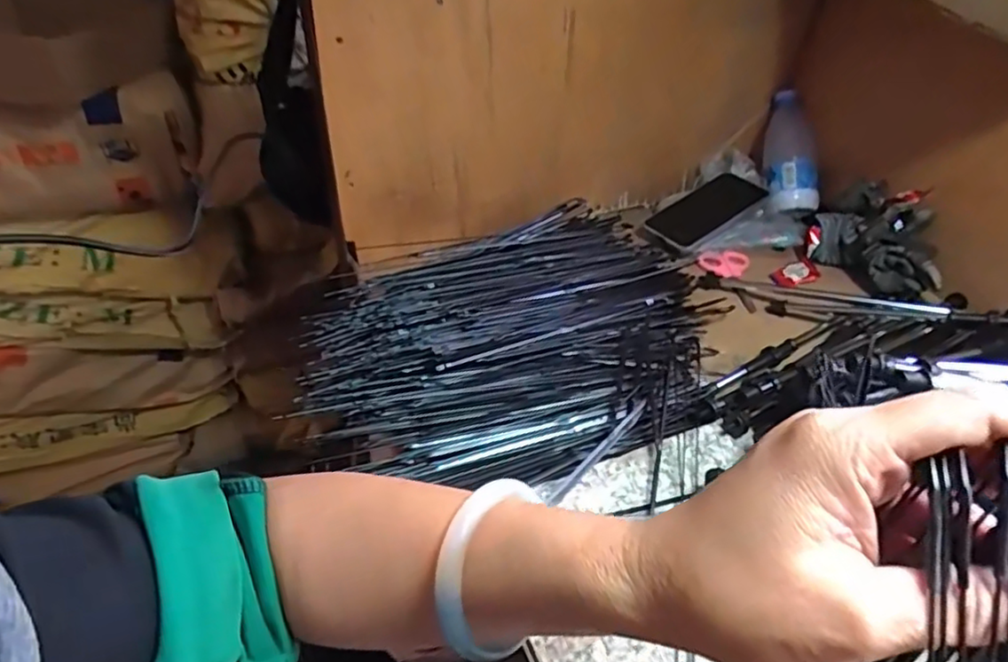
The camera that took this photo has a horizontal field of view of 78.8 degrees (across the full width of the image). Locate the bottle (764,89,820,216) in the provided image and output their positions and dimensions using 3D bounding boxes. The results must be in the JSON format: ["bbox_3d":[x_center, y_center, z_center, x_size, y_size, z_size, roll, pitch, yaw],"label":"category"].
[{"bbox_3d":[0.371,-0.224,0.788,0.062,0.063,0.157,6,67,3],"label":"bottle"}]

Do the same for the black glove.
[{"bbox_3d":[0.421,-0.099,0.685,0.082,0.082,0.145,-20,46,-24],"label":"black glove"}]

